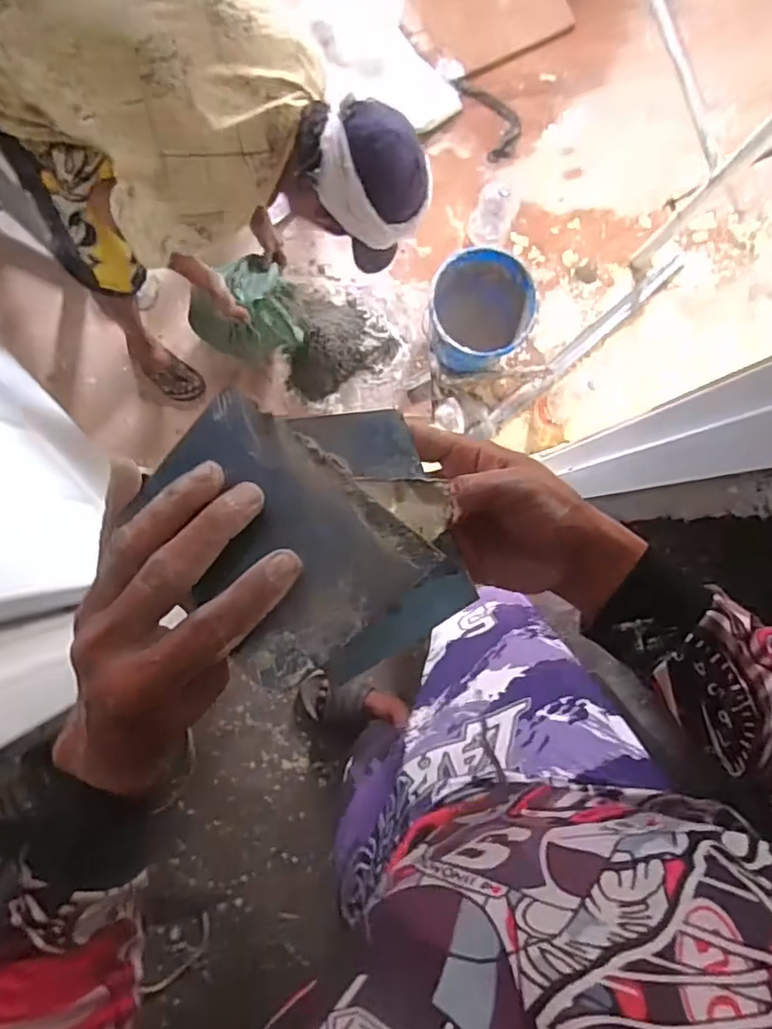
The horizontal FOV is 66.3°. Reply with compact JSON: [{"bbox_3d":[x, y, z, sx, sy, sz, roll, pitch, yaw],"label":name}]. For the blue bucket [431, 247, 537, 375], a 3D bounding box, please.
[{"bbox_3d":[0.225,-0.500,1.479,0.238,0.242,0.266,41,90,2],"label":"blue bucket"}]

